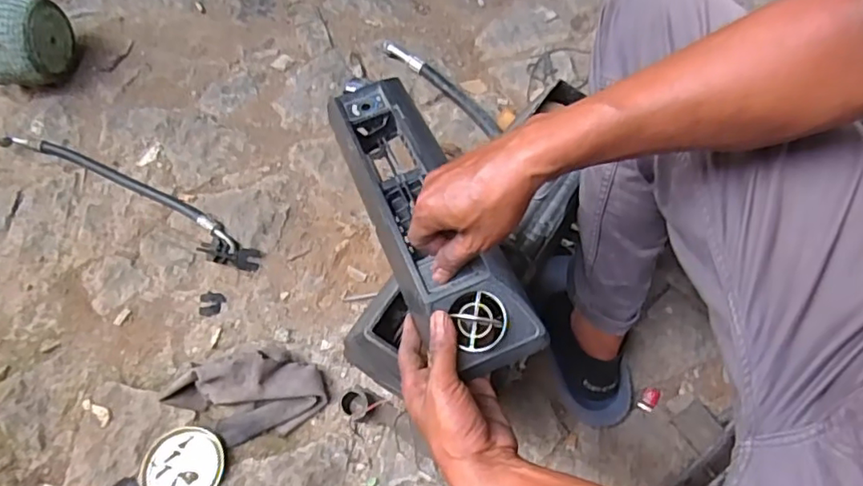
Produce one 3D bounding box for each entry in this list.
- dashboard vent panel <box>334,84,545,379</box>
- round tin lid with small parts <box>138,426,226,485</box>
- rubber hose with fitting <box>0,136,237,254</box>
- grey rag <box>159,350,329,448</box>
[{"bbox_3d":[-0.012,-0.037,0.582,0.097,0.063,0.354,-19,55,-9],"label":"dashboard vent panel"},{"bbox_3d":[-0.329,0.299,0.778,0.107,0.016,0.104,0,61,1],"label":"round tin lid with small parts"},{"bbox_3d":[-0.523,-0.098,0.996,0.489,0.025,0.052,23,64,13],"label":"rubber hose with fitting"},{"bbox_3d":[-0.255,0.209,0.801,0.210,0.055,0.107,-11,61,-5],"label":"grey rag"}]

